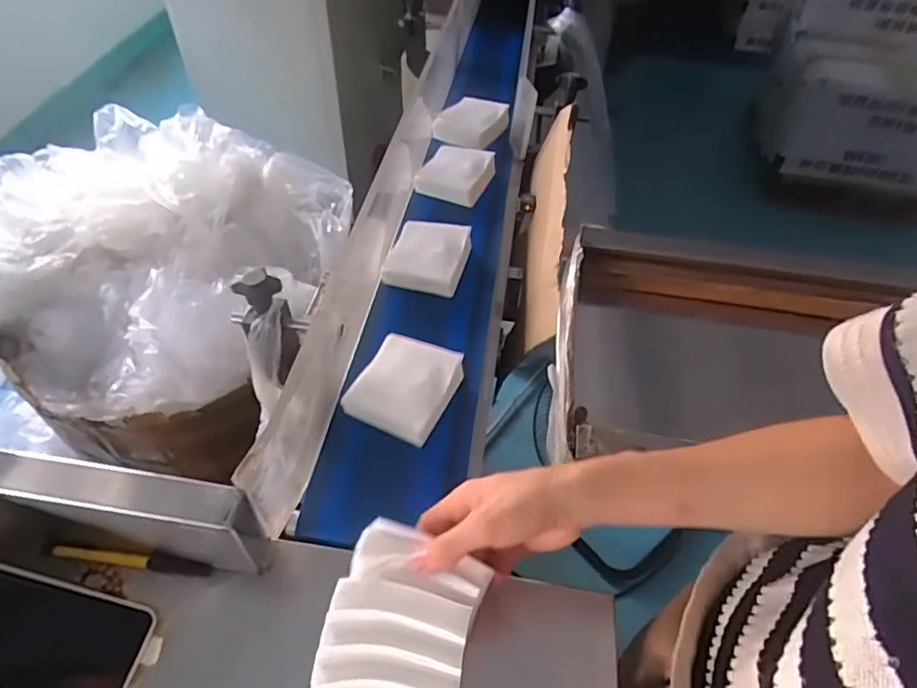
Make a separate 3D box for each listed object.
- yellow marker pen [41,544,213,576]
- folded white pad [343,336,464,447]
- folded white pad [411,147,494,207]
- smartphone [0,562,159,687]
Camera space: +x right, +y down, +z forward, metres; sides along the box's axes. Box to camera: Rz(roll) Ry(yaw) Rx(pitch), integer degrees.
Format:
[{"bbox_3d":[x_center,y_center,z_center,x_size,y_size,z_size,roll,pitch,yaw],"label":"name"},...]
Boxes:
[{"bbox_3d":[-0.278,0.180,0.479,0.135,0.014,0.014,6,50,1],"label":"yellow marker pen"},{"bbox_3d":[-0.053,0.041,0.583,0.092,0.021,0.105,26,62,12],"label":"folded white pad"},{"bbox_3d":[-0.001,-0.257,0.851,0.095,0.035,0.107,19,52,12],"label":"folded white pad"},{"bbox_3d":[-0.307,0.207,0.405,0.152,0.013,0.076,29,47,-21],"label":"smartphone"}]

